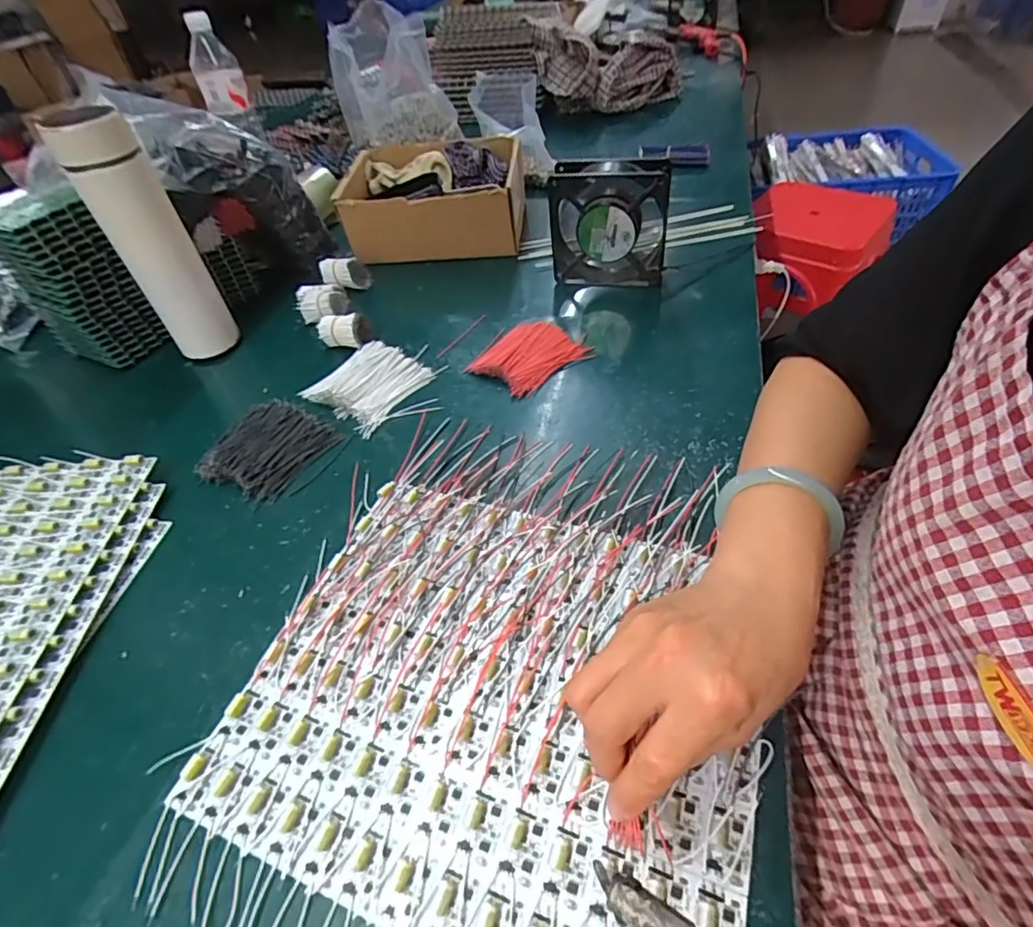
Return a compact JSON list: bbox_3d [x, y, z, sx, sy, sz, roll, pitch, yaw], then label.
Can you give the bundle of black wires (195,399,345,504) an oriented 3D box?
[{"bbox_3d":[-0.215,-0.014,0.468,0.084,0.021,0.094,19,52,23],"label":"bundle of black wires"}]

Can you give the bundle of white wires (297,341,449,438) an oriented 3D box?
[{"bbox_3d":[-0.138,-0.086,0.523,0.094,0.021,0.113,30,57,29],"label":"bundle of white wires"}]

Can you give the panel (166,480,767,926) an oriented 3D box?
[{"bbox_3d":[-0.012,0.126,0.317,0.287,0.010,0.241,13,50,18],"label":"panel"}]

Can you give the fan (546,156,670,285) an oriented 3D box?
[{"bbox_3d":[0.097,-0.253,0.573,0.120,0.118,0.048,5,48,12],"label":"fan"}]

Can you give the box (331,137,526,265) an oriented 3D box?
[{"bbox_3d":[-0.103,-0.337,0.704,0.210,0.099,0.173,-1,47,6],"label":"box"}]

